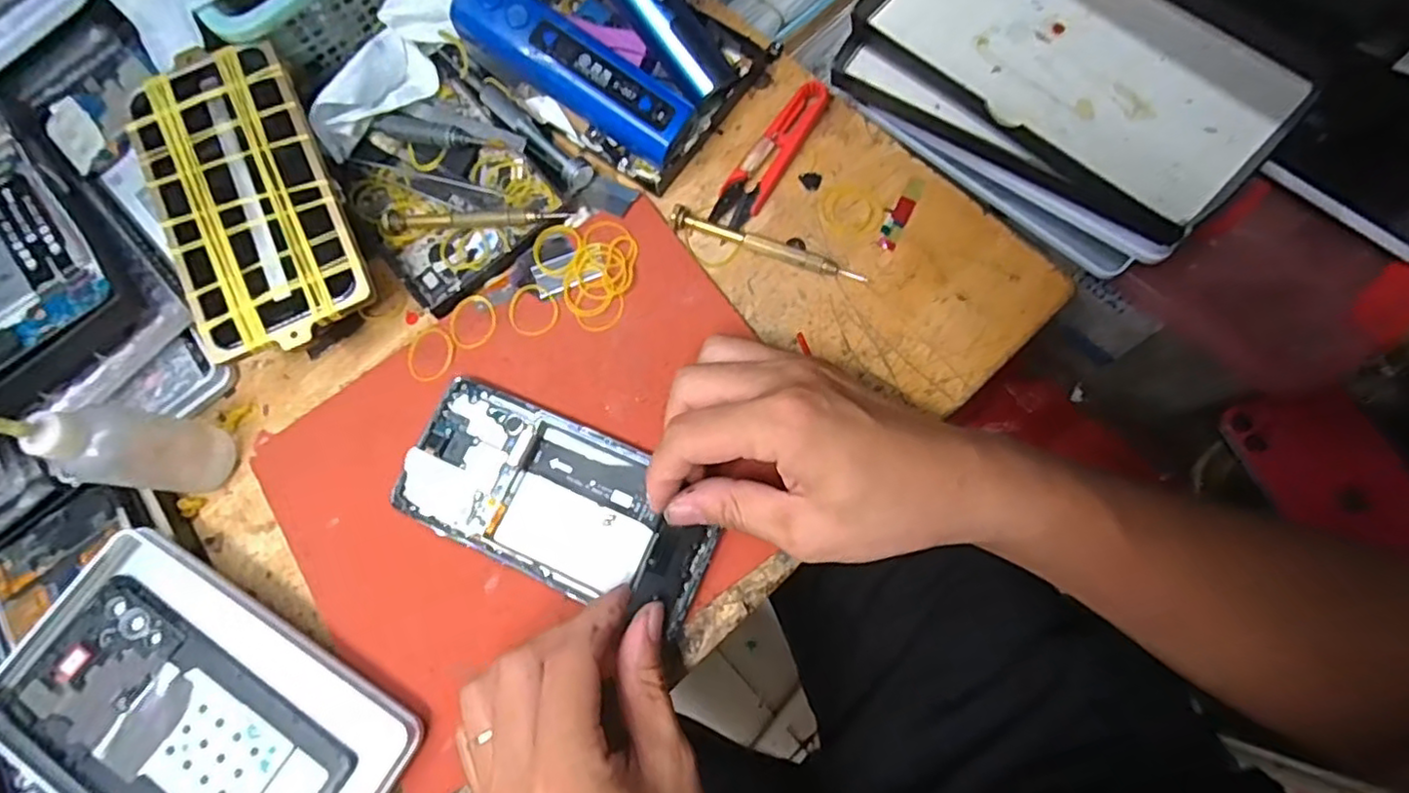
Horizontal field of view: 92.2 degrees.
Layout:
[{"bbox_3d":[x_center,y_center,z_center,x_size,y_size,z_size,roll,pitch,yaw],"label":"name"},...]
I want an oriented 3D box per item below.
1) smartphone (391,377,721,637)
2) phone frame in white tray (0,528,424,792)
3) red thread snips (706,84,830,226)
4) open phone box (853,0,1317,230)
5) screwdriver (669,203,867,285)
[{"bbox_3d":[-0.071,0.049,0.325,0.155,0.015,0.076,25,79,14],"label":"smartphone"},{"bbox_3d":[-0.232,0.148,0.312,0.186,0.031,0.104,29,80,13],"label":"phone frame in white tray"},{"bbox_3d":[0.036,-0.133,0.370,0.023,0.013,0.092,31,81,13],"label":"red thread snips"},{"bbox_3d":[0.181,-0.173,0.338,0.104,0.026,0.198,-44,75,-6],"label":"open phone box"},{"bbox_3d":[0.032,-0.079,0.358,0.107,0.009,0.010,21,79,11],"label":"screwdriver"}]

